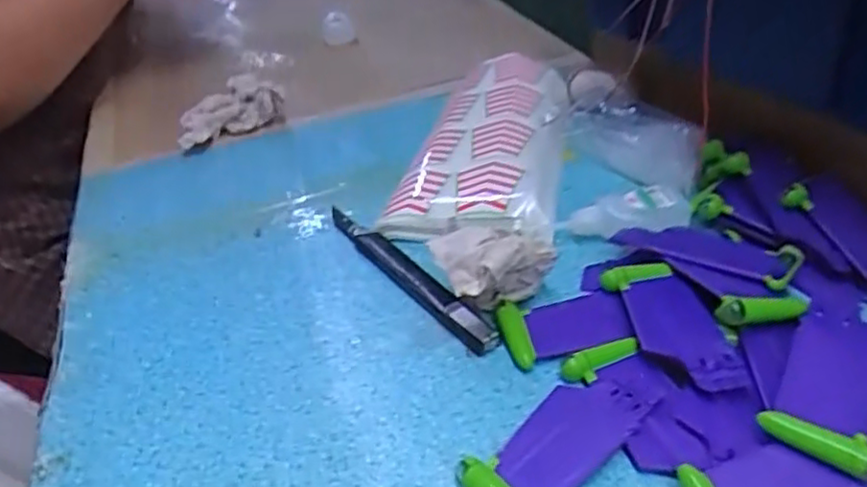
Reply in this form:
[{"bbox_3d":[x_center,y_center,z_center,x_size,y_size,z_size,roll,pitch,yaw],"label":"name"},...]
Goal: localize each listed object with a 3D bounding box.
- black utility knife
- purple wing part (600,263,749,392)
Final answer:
[{"bbox_3d":[-0.015,0.015,0.393,0.017,0.012,0.147,-26,39,-24],"label":"black utility knife"},{"bbox_3d":[0.113,0.037,0.331,0.038,0.008,0.088,-9,35,-1],"label":"purple wing part"}]

